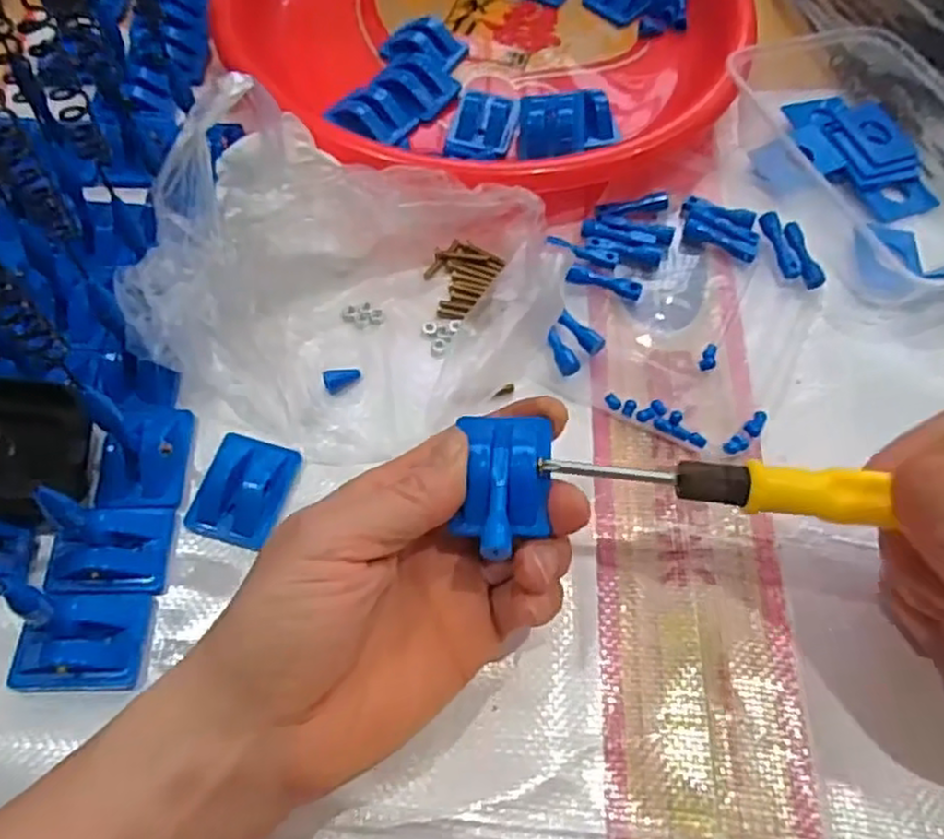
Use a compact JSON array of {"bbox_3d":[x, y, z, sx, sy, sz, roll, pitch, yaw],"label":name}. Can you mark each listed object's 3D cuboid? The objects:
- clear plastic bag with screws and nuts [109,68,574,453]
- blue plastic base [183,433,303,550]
[{"bbox_3d":[-0.053,-0.064,0.312,0.173,0.066,0.141,14,64,4],"label":"clear plastic bag with screws and nuts"},{"bbox_3d":[-0.092,0.027,0.295,0.035,0.013,0.045,13,64,4],"label":"blue plastic base"}]

